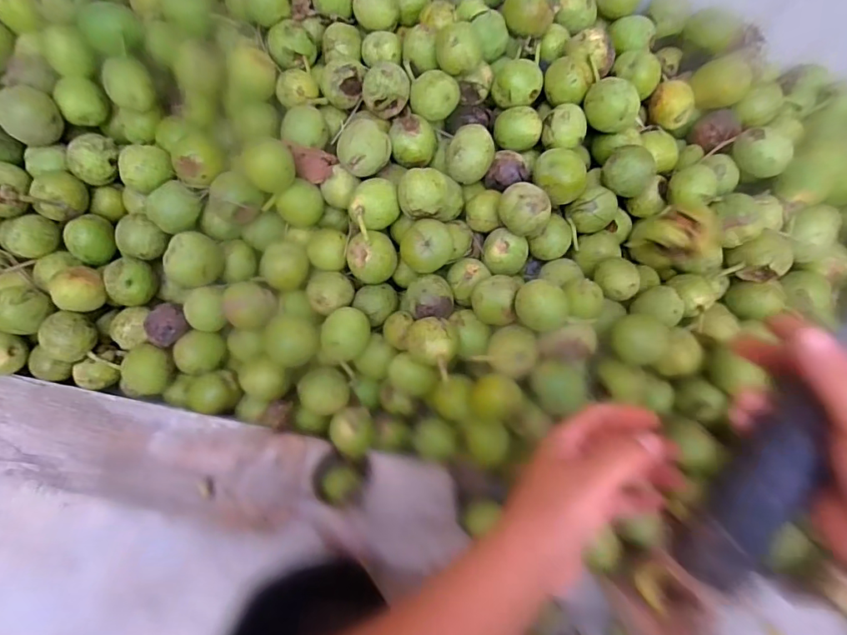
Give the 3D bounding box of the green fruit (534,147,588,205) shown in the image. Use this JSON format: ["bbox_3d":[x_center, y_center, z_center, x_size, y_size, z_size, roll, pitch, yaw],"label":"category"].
[{"bbox_3d":[0.121,-0.128,0.447,0.043,0.046,0.040,1,63,-1],"label":"green fruit"}]

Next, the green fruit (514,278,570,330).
[{"bbox_3d":[0.098,-0.006,0.405,0.043,0.040,0.036,27,65,12],"label":"green fruit"}]

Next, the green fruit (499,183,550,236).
[{"bbox_3d":[0.090,-0.094,0.440,0.046,0.048,0.042,18,64,7],"label":"green fruit"}]

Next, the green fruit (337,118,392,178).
[{"bbox_3d":[-0.055,-0.160,0.444,0.048,0.042,0.051,1,63,-1],"label":"green fruit"}]

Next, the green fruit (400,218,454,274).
[{"bbox_3d":[0.003,-0.064,0.435,0.046,0.038,0.040,4,63,1],"label":"green fruit"}]

